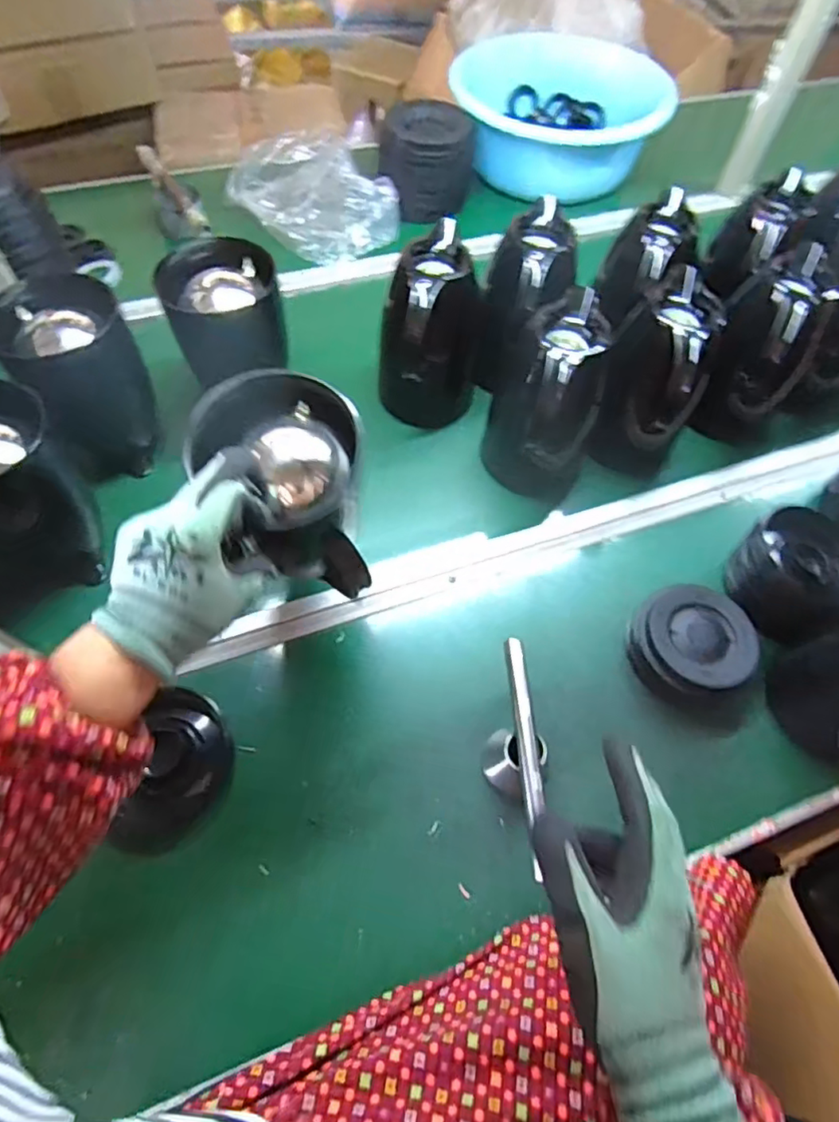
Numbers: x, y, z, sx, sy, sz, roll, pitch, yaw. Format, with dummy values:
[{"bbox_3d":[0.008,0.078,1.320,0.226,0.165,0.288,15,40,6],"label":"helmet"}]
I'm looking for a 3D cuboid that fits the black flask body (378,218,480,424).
[{"bbox_3d":[0.014,-0.265,0.701,0.120,0.189,0.130,-3,60,-5],"label":"black flask body"}]

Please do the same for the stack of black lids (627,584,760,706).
[{"bbox_3d":[0.280,0.086,0.607,0.117,0.046,0.119,-27,65,-17],"label":"stack of black lids"}]

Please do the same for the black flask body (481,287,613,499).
[{"bbox_3d":[0.147,-0.168,0.658,0.102,0.199,0.132,-12,61,-10],"label":"black flask body"}]

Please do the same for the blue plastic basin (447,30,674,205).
[{"bbox_3d":[0.246,-0.804,1.066,0.375,0.122,0.416,10,60,3],"label":"blue plastic basin"}]

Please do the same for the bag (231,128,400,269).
[{"bbox_3d":[-0.176,-0.592,0.948,0.214,0.074,0.280,-25,64,-16],"label":"bag"}]

